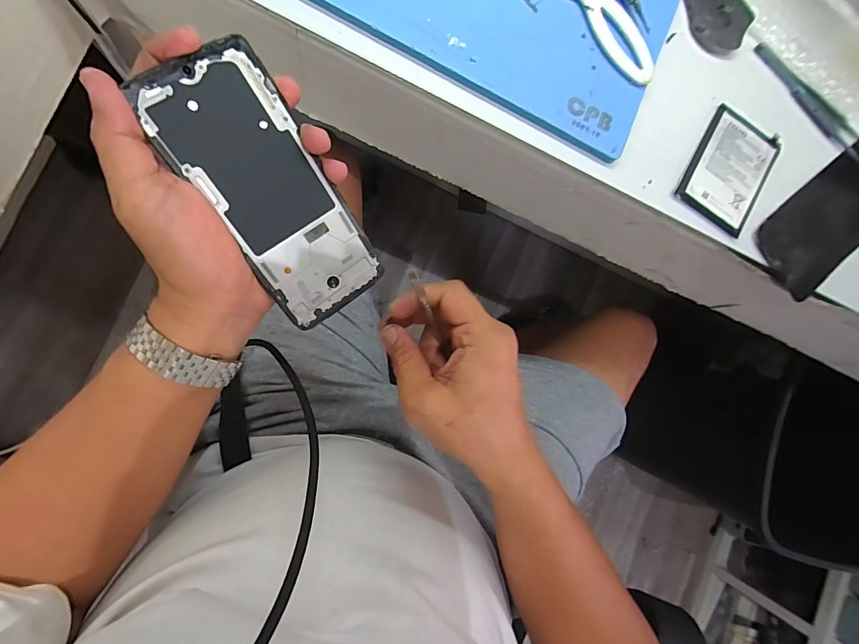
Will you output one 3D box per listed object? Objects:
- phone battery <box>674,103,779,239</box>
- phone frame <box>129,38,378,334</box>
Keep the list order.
[{"bbox_3d":[0.249,-0.126,0.333,0.066,0.007,0.096,32,84,-7],"label":"phone battery"},{"bbox_3d":[-0.094,-0.076,0.247,0.071,0.004,0.157,-38,116,-16],"label":"phone frame"}]

